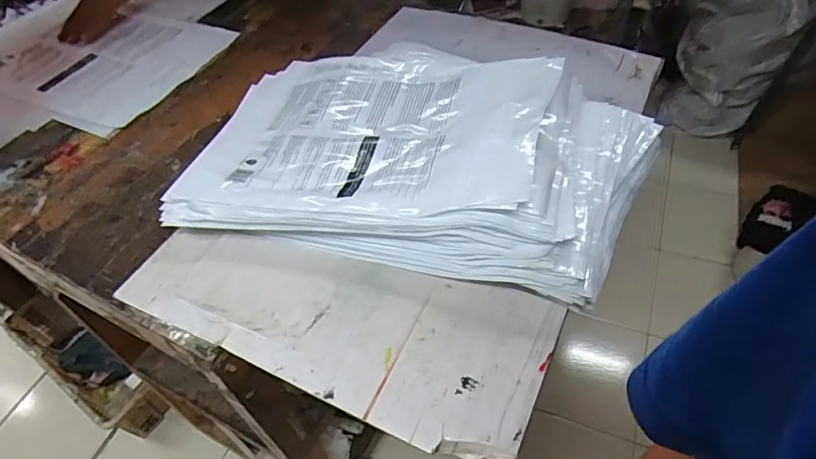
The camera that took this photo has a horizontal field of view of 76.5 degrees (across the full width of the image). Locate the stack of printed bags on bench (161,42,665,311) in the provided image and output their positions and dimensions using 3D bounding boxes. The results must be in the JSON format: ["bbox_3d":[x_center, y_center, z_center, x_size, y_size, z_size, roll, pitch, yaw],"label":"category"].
[{"bbox_3d":[0.007,-0.122,0.673,0.581,0.091,0.392,10,49,13],"label":"stack of printed bags on bench"}]

